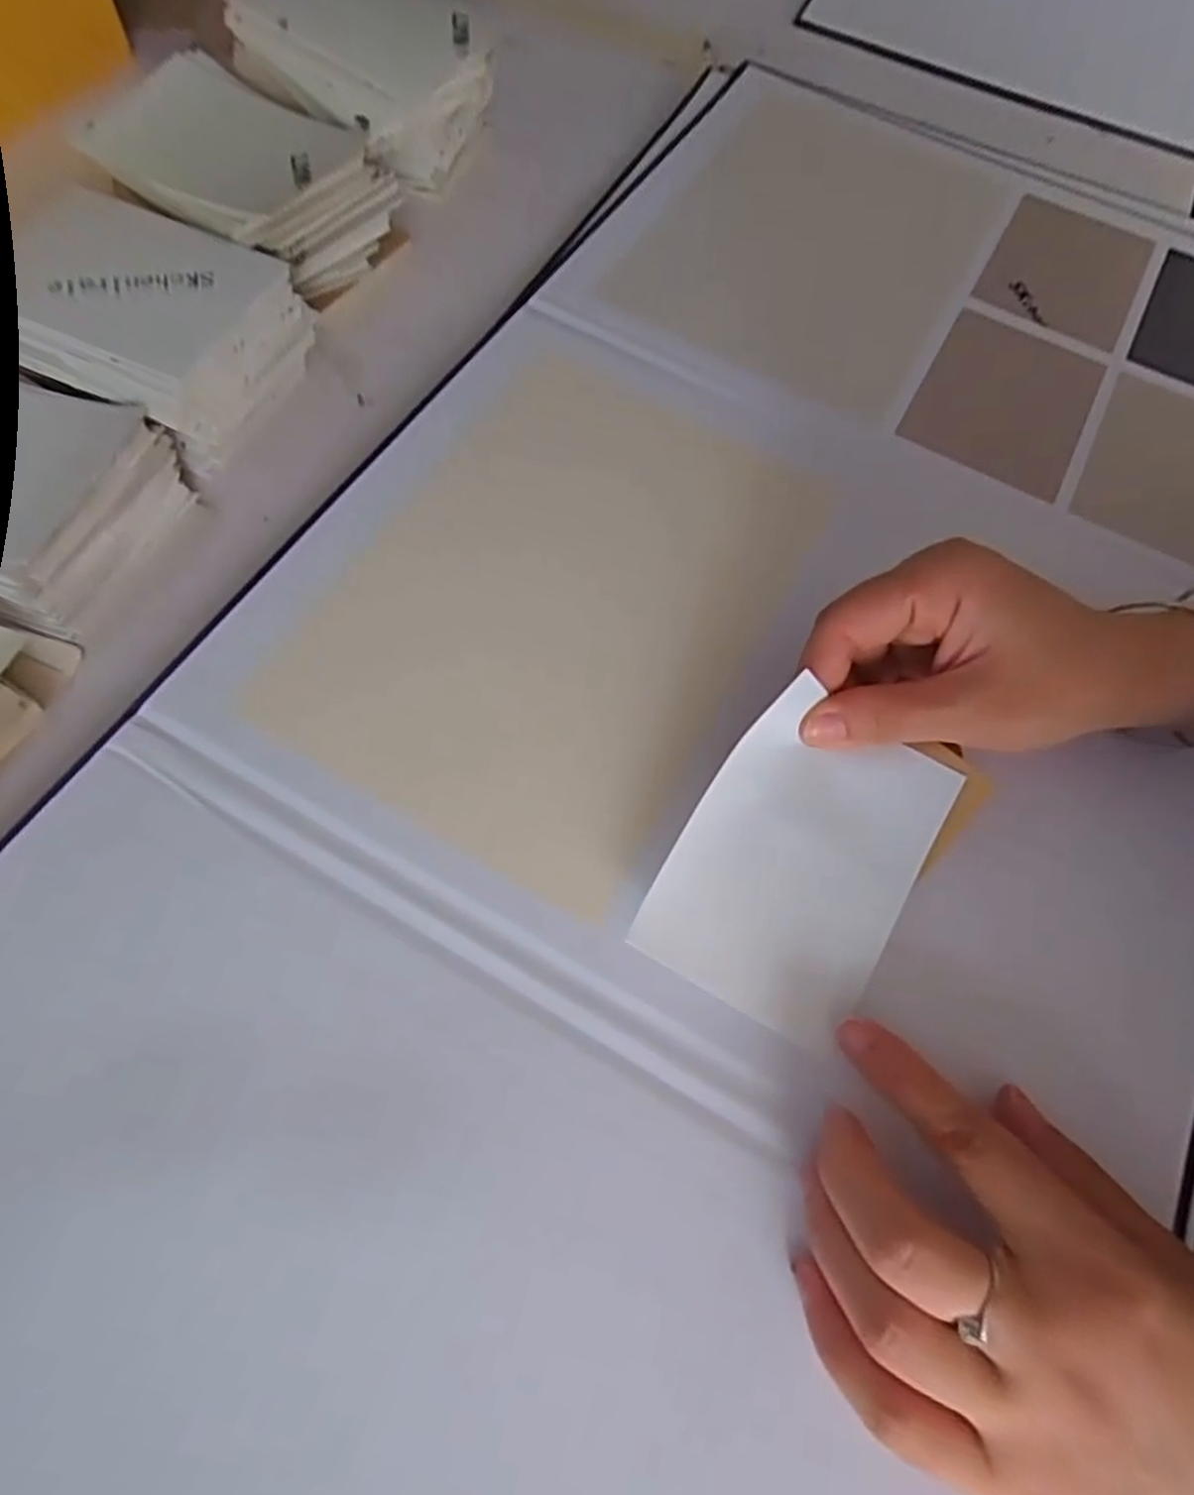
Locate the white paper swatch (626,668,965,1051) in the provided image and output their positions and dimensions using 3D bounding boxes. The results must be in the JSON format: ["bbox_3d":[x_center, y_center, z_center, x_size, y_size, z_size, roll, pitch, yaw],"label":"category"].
[{"bbox_3d":[0.069,0.038,0.260,0.077,0.024,0.106,28,67,9],"label":"white paper swatch"}]

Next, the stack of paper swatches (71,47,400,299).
[{"bbox_3d":[-0.172,-0.276,0.377,0.123,0.052,0.094,32,67,8],"label":"stack of paper swatches"}]

